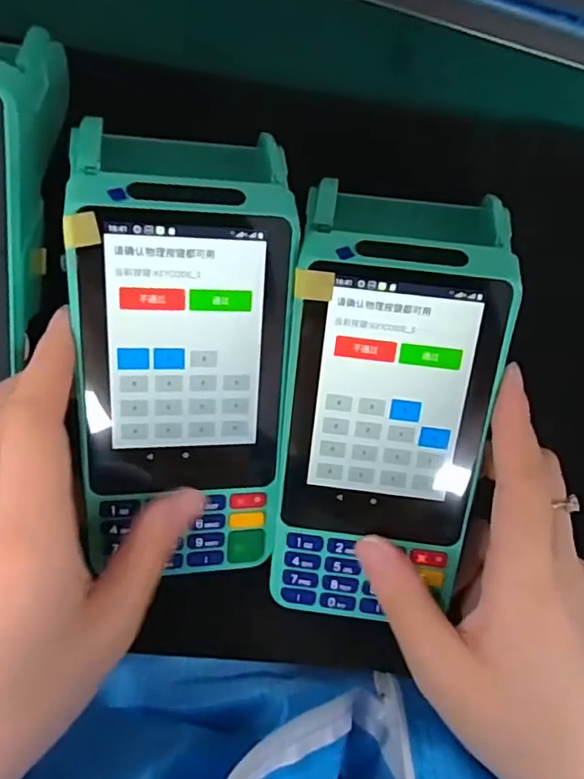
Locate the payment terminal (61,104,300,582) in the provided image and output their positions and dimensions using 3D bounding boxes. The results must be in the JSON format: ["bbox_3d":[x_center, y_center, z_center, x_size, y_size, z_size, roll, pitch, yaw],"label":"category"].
[{"bbox_3d":[-0.043,-0.011,0.229,0.072,0.055,0.160,-3,110,-13],"label":"payment terminal"}]

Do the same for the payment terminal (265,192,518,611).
[{"bbox_3d":[0.035,0.009,0.229,0.075,0.042,0.164,7,107,3],"label":"payment terminal"}]

